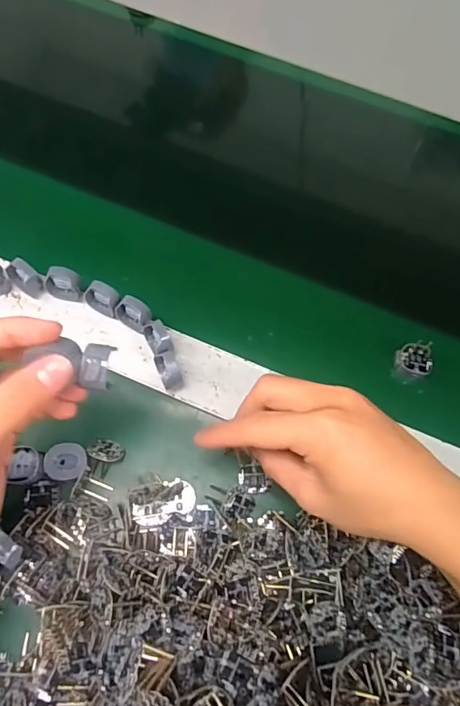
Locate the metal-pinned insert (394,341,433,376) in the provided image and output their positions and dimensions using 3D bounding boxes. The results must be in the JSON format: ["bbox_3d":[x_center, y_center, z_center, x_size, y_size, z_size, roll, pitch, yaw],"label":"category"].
[{"bbox_3d":[0.146,0.005,0.384,0.028,0.011,0.025,-1,69,-3],"label":"metal-pinned insert"}]

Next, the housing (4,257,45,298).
[{"bbox_3d":[-0.159,-0.058,0.379,0.026,0.023,0.016,38,72,11],"label":"housing"}]

